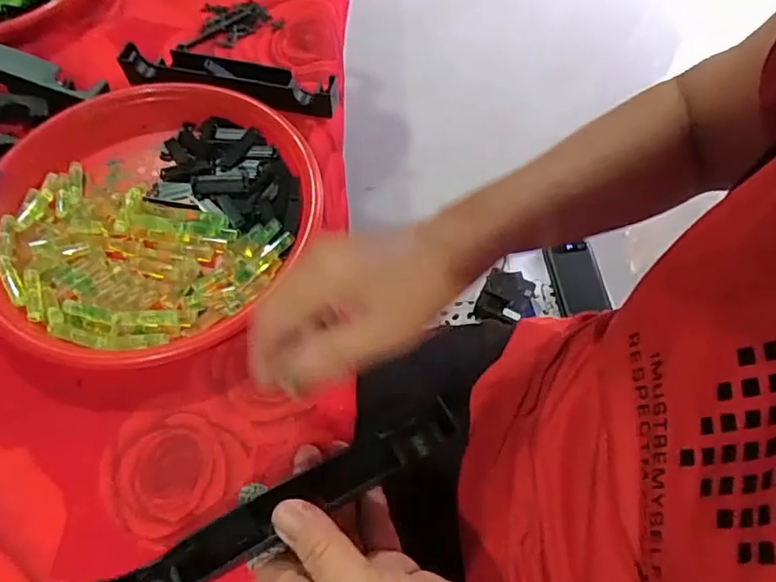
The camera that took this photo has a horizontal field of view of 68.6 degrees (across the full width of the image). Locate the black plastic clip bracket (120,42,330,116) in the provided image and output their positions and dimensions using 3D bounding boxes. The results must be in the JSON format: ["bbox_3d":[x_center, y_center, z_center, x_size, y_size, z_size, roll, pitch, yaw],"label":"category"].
[{"bbox_3d":[-0.144,-0.186,0.508,0.194,0.031,0.034,10,63,4],"label":"black plastic clip bracket"}]

